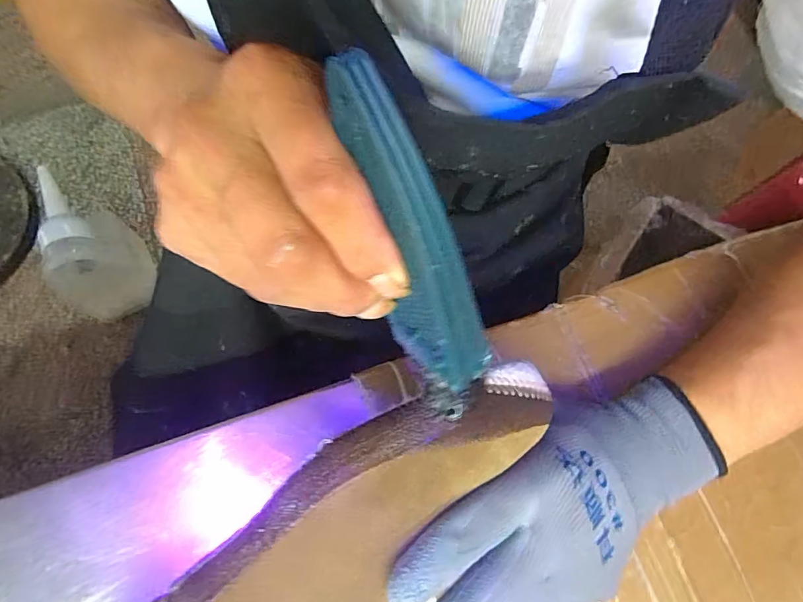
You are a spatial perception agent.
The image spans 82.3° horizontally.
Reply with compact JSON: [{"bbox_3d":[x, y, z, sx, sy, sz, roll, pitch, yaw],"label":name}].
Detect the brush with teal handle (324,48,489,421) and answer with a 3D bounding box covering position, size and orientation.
[{"bbox_3d":[0.005,-0.013,0.158,0.023,0.132,0.034,-24,34,-10],"label":"brush with teal handle"}]

